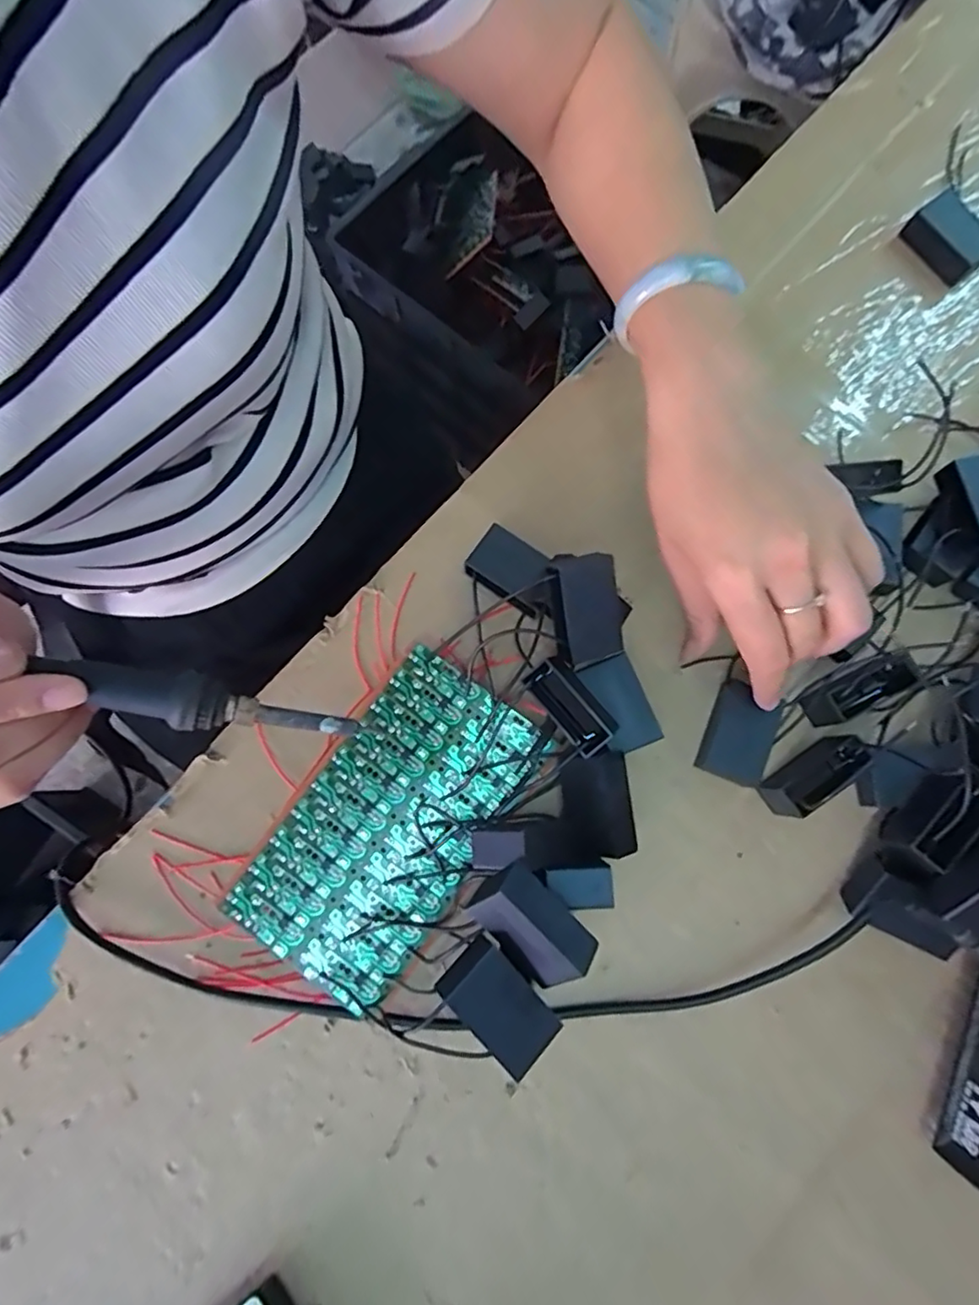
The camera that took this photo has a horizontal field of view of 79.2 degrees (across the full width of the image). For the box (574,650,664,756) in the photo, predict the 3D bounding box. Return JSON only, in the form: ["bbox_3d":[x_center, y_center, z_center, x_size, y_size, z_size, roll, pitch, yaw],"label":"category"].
[{"bbox_3d":[0.067,0.028,0.309,0.027,0.021,0.047,-21,79,-4],"label":"box"}]

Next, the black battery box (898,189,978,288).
[{"bbox_3d":[0.283,-0.254,0.363,0.034,0.015,0.049,-40,81,-7],"label":"black battery box"}]

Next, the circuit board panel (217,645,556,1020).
[{"bbox_3d":[-0.047,0.085,0.296,0.085,0.014,0.156,35,81,7],"label":"circuit board panel"}]

